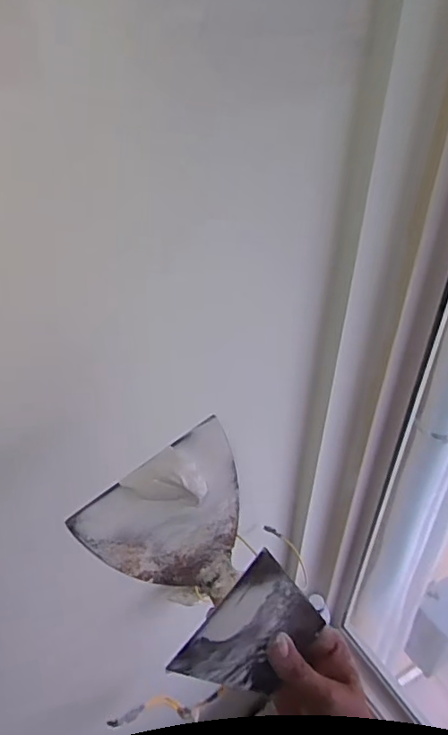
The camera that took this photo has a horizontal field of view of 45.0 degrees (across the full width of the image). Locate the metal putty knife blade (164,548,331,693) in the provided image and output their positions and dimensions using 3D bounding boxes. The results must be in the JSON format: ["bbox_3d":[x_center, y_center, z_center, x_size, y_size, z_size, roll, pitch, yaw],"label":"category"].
[{"bbox_3d":[0.025,0.204,0.417,0.103,0.087,0.005,-51,24,-3],"label":"metal putty knife blade"}]

